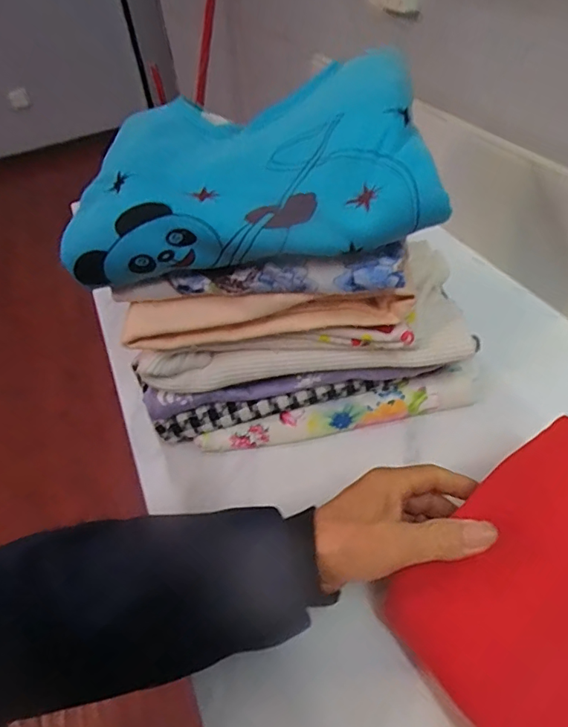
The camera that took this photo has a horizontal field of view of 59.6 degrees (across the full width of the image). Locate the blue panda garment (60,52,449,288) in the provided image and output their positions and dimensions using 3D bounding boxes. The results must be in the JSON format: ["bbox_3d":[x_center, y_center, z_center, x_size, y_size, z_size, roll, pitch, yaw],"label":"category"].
[{"bbox_3d":[-0.025,-0.150,0.374,0.257,0.080,0.177,0,46,8],"label":"blue panda garment"}]

